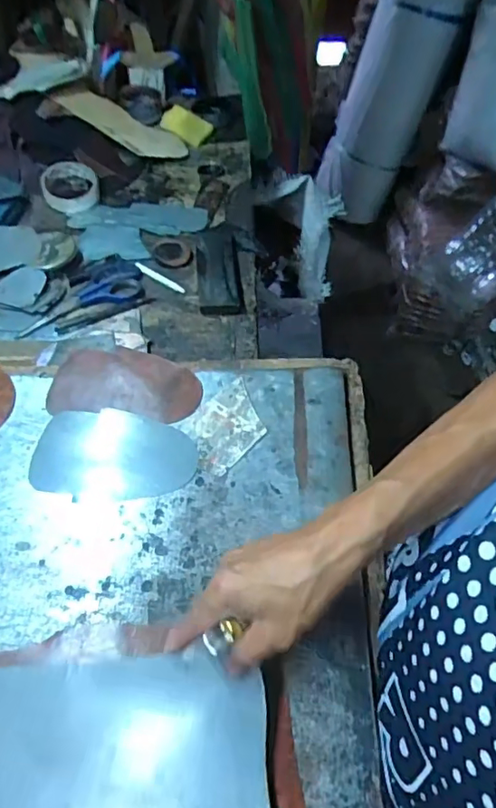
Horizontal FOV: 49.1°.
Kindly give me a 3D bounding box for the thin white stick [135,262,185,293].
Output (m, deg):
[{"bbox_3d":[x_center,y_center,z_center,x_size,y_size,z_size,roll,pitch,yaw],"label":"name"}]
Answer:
[{"bbox_3d":[-0.120,-0.171,0.732,0.088,0.006,0.011,32,60,22],"label":"thin white stick"}]

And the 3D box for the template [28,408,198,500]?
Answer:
[{"bbox_3d":[-0.134,0.049,0.545,0.162,0.006,0.096,7,60,7],"label":"template"}]

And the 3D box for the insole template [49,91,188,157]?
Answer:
[{"bbox_3d":[-0.220,-0.494,0.955,0.233,0.013,0.091,29,54,-1],"label":"insole template"}]

